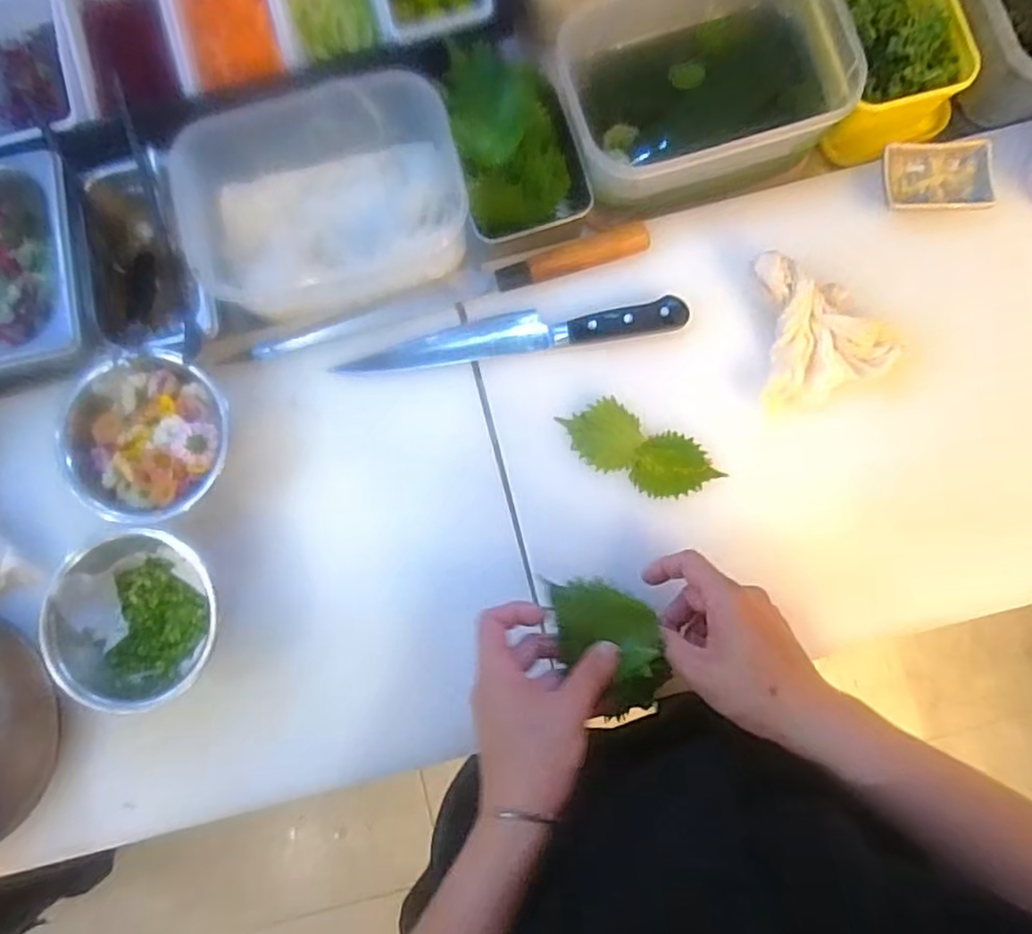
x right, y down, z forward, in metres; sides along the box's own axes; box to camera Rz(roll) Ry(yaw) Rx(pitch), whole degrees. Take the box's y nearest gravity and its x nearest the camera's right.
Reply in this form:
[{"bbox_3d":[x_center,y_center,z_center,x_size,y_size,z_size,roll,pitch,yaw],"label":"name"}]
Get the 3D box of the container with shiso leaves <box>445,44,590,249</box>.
[{"bbox_3d":[0.004,-0.281,0.595,0.107,0.069,0.150,-11,83,2],"label":"container with shiso leaves"}]

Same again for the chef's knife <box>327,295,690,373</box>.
[{"bbox_3d":[-0.006,-0.118,0.598,0.303,0.027,0.038,-8,84,2],"label":"chef's knife"}]

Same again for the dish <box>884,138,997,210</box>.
[{"bbox_3d":[0.378,-0.260,0.600,0.093,0.021,0.069,-1,84,3],"label":"dish"}]

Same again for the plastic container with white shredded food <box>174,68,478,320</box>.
[{"bbox_3d":[-0.163,-0.233,0.603,0.231,0.090,0.178,-12,83,1],"label":"plastic container with white shredded food"}]

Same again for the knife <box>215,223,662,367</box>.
[{"bbox_3d":[-0.074,-0.153,0.603,0.384,0.018,0.027,-15,83,1],"label":"knife"}]

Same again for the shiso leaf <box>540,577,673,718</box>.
[{"bbox_3d":[0.072,0.131,0.499,0.077,0.021,0.099,-6,64,-6],"label":"shiso leaf"}]

